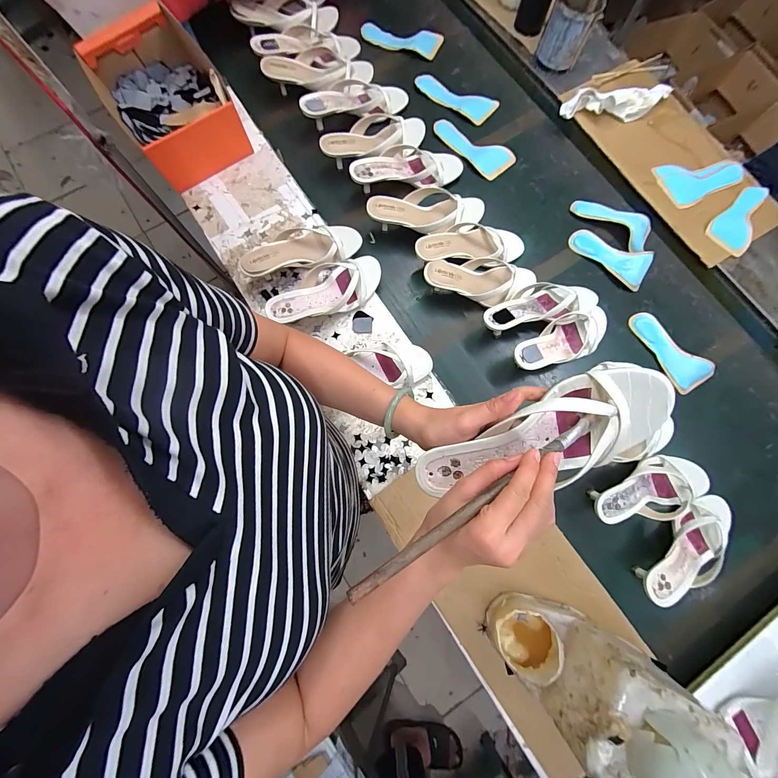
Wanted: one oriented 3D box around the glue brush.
[{"bbox_3d":[0.084,0.084,0.267,0.260,0.008,0.012,-26,76,-22],"label":"glue brush"}]

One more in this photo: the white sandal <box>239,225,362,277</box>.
[{"bbox_3d":[-0.166,-0.275,0.648,0.229,0.058,0.090,-18,78,-7],"label":"white sandal"}]

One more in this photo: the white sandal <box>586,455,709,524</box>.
[{"bbox_3d":[0.470,0.177,0.586,0.236,0.060,0.103,-4,77,-4],"label":"white sandal"}]

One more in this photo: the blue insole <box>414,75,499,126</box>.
[{"bbox_3d":[0.166,-0.722,0.802,0.189,0.012,0.083,37,81,6],"label":"blue insole"}]

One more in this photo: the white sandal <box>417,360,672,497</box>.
[{"bbox_3d":[0.140,0.049,0.317,0.235,0.072,0.087,-21,75,10],"label":"white sandal"}]

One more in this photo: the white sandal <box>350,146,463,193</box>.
[{"bbox_3d":[0.042,-0.484,0.718,0.254,0.066,0.087,-19,80,-4],"label":"white sandal"}]

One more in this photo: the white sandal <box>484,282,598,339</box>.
[{"bbox_3d":[0.297,-0.170,0.658,0.245,0.063,0.080,-15,80,-3],"label":"white sandal"}]

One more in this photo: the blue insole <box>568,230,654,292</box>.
[{"bbox_3d":[0.476,-0.290,0.707,0.174,0.033,0.065,35,81,6],"label":"blue insole"}]

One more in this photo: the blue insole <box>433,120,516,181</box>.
[{"bbox_3d":[0.196,-0.575,0.773,0.095,0.010,0.193,-42,79,-15],"label":"blue insole"}]

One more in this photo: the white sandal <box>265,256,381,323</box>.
[{"bbox_3d":[-0.118,-0.188,0.629,0.223,0.057,0.089,-24,80,-4],"label":"white sandal"}]

